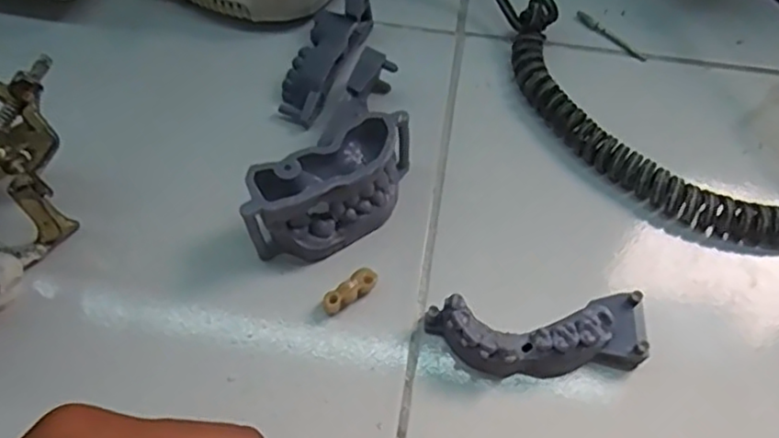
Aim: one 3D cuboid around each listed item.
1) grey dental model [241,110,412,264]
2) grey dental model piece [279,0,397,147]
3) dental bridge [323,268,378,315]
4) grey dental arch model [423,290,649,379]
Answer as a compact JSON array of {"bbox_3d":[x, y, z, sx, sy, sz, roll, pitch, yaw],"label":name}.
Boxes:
[{"bbox_3d":[-0.023,-0.011,0.290,0.079,0.042,0.032,-27,66,-11],"label":"grey dental model"},{"bbox_3d":[-0.022,-0.076,0.331,0.048,0.028,0.069,26,67,14],"label":"grey dental model piece"},{"bbox_3d":[-0.016,0.031,0.285,0.025,0.013,0.008,-36,68,-15],"label":"dental bridge"},{"bbox_3d":[0.060,0.047,0.272,0.086,0.020,0.029,-3,64,0],"label":"grey dental arch model"}]

